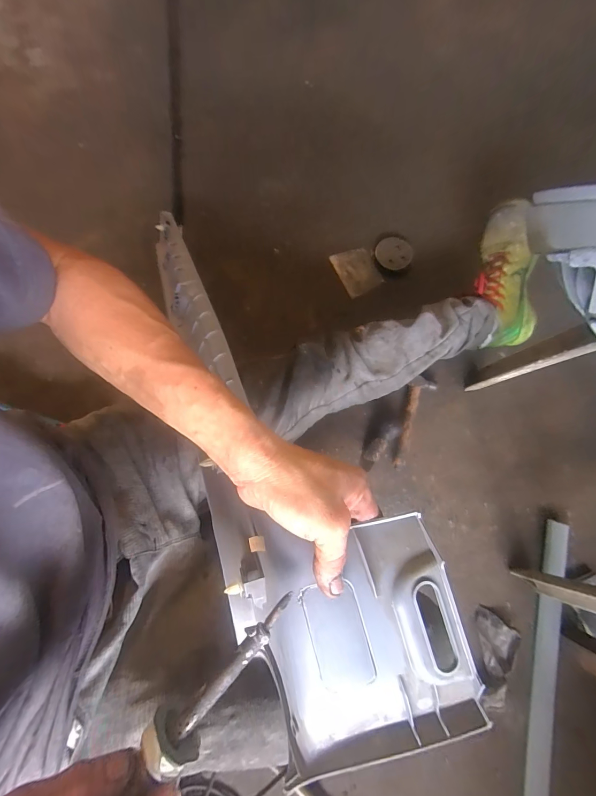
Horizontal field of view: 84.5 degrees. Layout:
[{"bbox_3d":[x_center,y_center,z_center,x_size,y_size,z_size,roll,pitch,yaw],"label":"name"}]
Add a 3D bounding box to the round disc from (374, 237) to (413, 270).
[{"bbox_3d":[0.221,-0.333,0.754,0.083,0.007,0.074,23,91,17],"label":"round disc"}]

